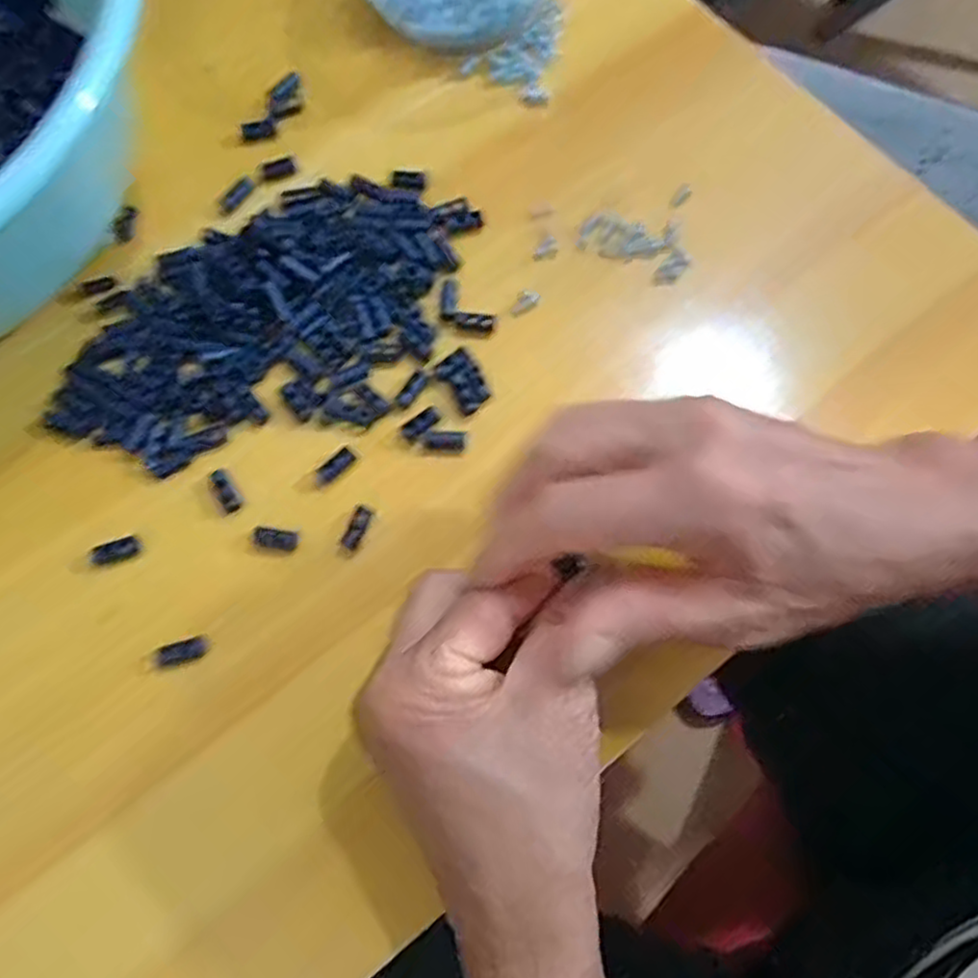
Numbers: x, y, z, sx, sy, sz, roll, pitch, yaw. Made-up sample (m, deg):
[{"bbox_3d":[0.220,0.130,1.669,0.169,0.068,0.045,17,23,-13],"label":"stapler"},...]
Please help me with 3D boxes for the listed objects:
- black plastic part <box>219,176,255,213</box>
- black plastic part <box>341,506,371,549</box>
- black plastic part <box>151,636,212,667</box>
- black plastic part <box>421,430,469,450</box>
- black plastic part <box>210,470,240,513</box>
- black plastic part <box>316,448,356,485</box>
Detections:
[{"bbox_3d":[-0.122,-0.143,0.345,0.009,0.004,0.021,36,76,11],"label":"black plastic part"},{"bbox_3d":[-0.055,0.016,0.297,0.006,0.007,0.018,23,74,8],"label":"black plastic part"},{"bbox_3d":[-0.121,0.064,0.282,0.020,0.004,0.008,-13,72,-19],"label":"black plastic part"},{"bbox_3d":[-0.019,-0.021,0.306,0.020,0.004,0.008,-1,73,0],"label":"black plastic part"},{"bbox_3d":[-0.111,0.001,0.301,0.008,0.004,0.019,-25,88,-7],"label":"black plastic part"},{"bbox_3d":[-0.065,-0.010,0.304,0.018,0.004,0.008,-43,77,-12],"label":"black plastic part"}]

